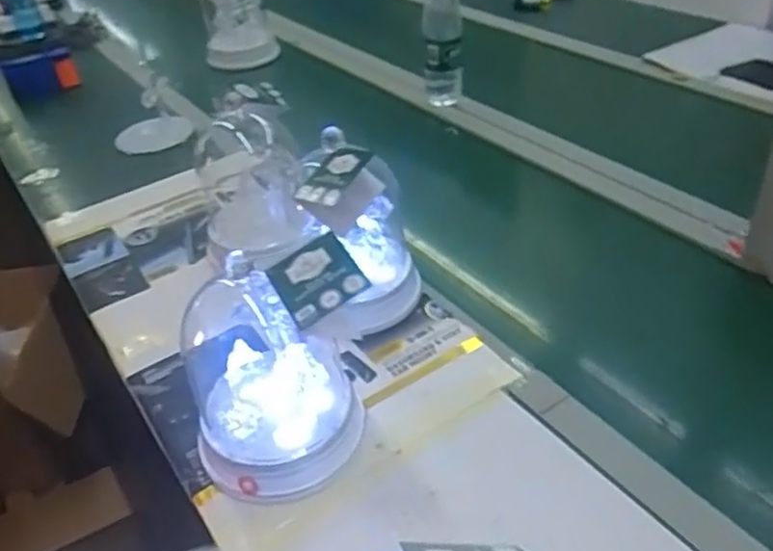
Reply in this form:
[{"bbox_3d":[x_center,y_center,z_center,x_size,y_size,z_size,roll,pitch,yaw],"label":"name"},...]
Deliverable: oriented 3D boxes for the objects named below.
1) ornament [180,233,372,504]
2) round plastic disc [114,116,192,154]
[{"bbox_3d":[-0.096,0.069,0.580,0.169,0.202,0.158,-15,40,-11],"label":"ornament"},{"bbox_3d":[-0.409,-0.247,1.174,0.129,0.015,0.091,-20,49,-13],"label":"round plastic disc"}]

